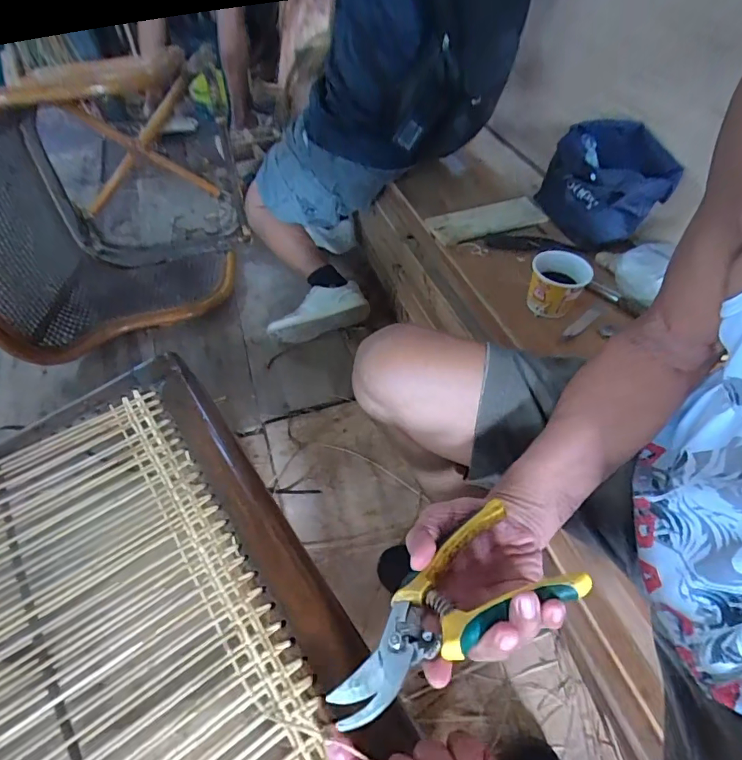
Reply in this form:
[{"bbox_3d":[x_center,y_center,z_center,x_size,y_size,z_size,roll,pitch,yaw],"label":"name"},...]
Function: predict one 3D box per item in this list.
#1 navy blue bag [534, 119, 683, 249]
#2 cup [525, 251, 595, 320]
[{"bbox_3d":[0.446,-0.375,0.866,0.194,0.155,0.182,3,53,3],"label":"navy blue bag"},{"bbox_3d":[0.309,-0.158,0.758,0.088,0.076,0.086,0,52,0],"label":"cup"}]

